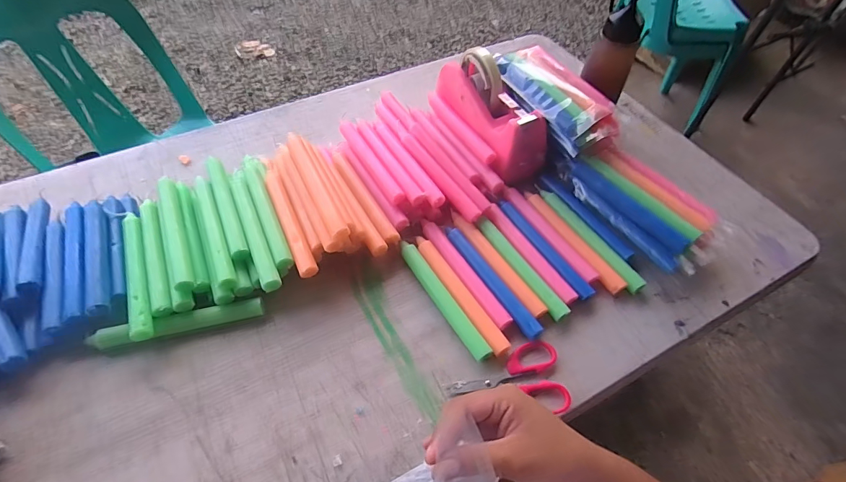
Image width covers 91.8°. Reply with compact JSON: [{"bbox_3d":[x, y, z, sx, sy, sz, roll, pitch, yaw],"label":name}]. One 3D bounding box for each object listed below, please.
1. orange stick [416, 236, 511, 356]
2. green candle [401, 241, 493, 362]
[{"bbox_3d":[0.038,0.056,0.449,0.019,0.014,0.160,-27,60,-19],"label":"orange stick"},{"bbox_3d":[0.021,0.060,0.446,0.019,0.018,0.158,-27,60,-19],"label":"green candle"}]

